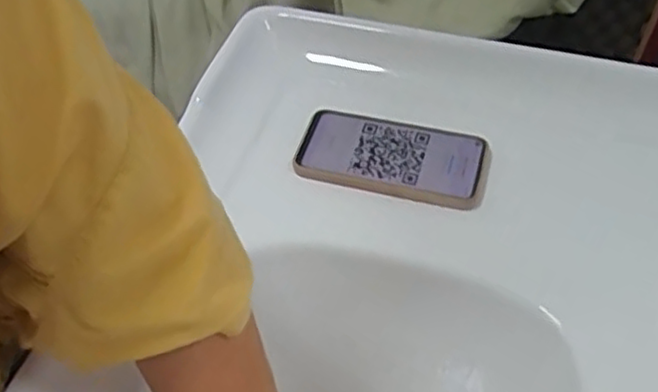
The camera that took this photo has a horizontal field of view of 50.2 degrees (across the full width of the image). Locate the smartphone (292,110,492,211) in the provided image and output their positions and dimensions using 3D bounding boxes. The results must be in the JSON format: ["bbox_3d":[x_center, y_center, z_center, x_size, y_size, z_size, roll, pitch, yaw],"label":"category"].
[{"bbox_3d":[0.055,-0.033,0.592,0.156,0.013,0.073,13,56,11],"label":"smartphone"}]

